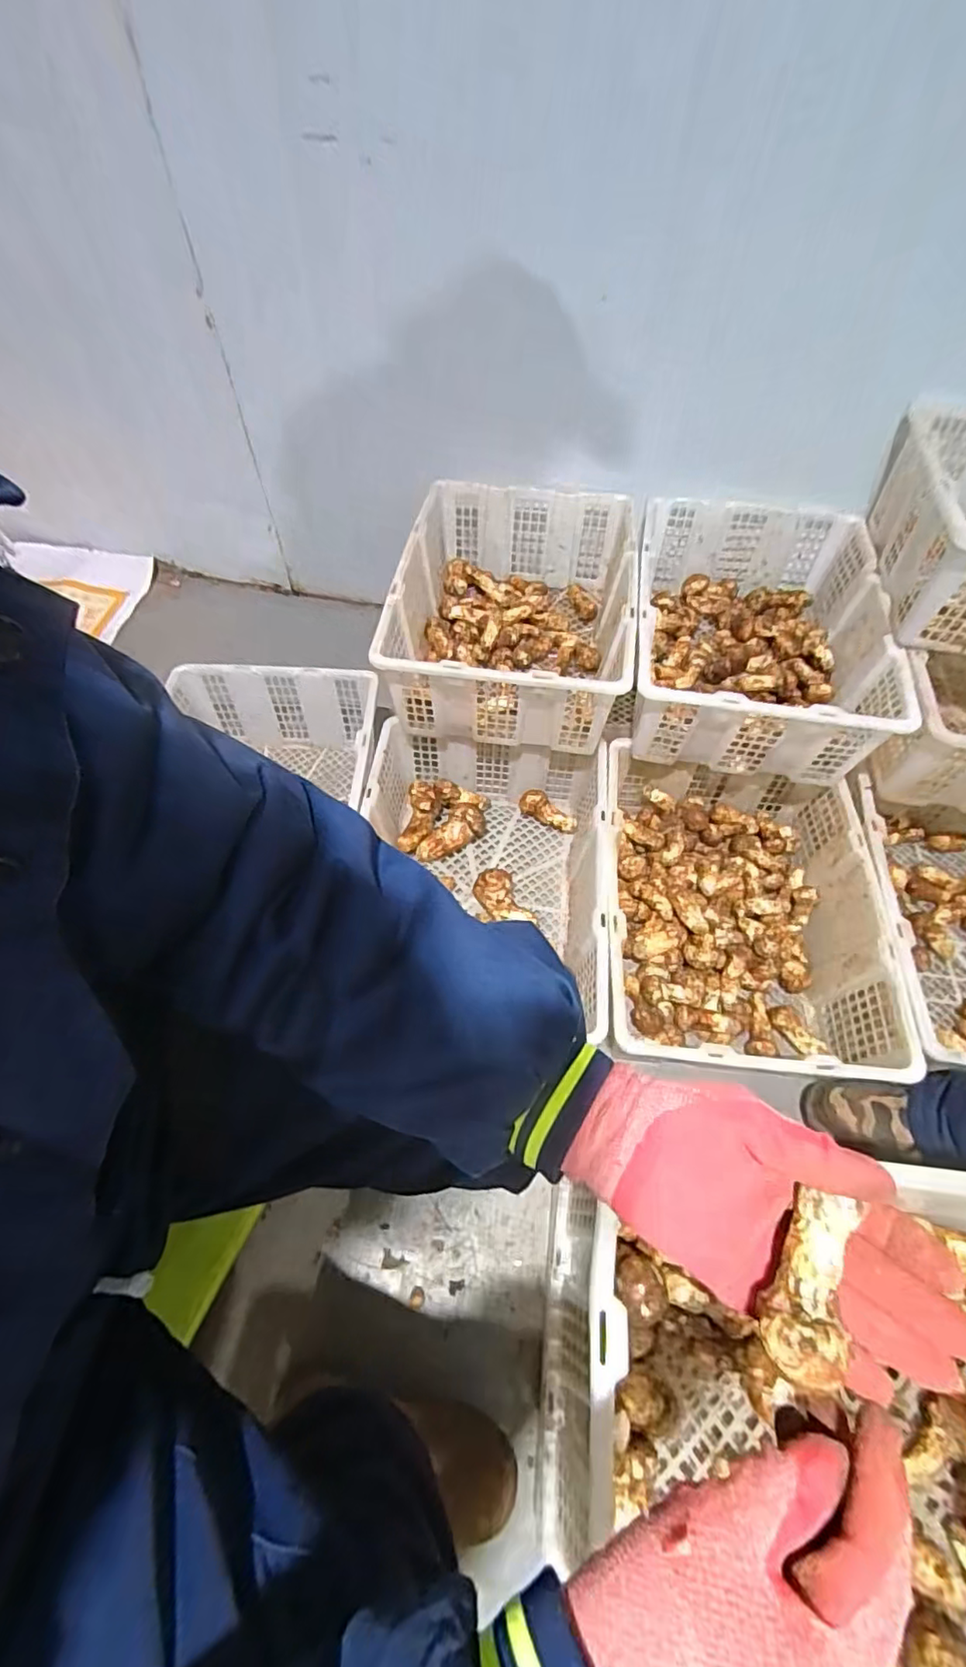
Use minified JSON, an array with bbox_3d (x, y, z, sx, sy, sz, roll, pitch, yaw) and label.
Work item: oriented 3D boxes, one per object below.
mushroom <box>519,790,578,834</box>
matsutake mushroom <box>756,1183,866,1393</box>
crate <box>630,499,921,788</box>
[{"bbox_3d":[0.112,-0.035,1.005,0.106,0.038,0.033,31,62,0],"label":"mushroom"},{"bbox_3d":[0.140,0.193,0.256,0.026,0.020,0.068,22,64,12],"label":"matsutake mushroom"},{"bbox_3d":[0.410,-0.315,0.932,0.346,0.161,0.483,7,58,4],"label":"crate"}]

